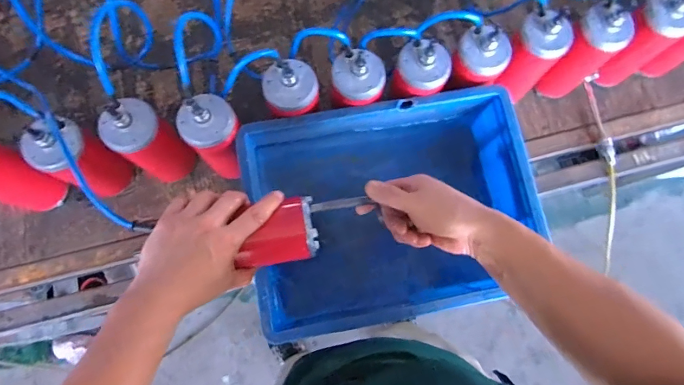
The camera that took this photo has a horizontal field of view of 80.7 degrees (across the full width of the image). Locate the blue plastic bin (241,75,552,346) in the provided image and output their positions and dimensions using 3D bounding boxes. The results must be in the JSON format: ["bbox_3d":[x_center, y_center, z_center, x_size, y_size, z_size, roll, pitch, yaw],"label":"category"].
[{"bbox_3d":[0.071,0.024,0.604,0.398,0.119,0.296,-11,78,-4],"label":"blue plastic bin"}]

